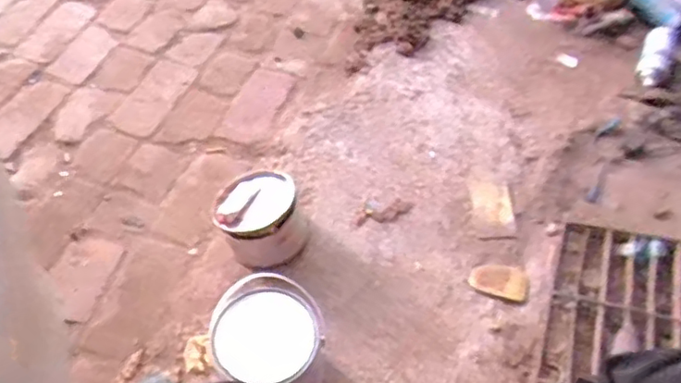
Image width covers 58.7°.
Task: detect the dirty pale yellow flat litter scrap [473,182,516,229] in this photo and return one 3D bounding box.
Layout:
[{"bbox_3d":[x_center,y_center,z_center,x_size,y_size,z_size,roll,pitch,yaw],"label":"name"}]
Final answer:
[{"bbox_3d":[0.301,0.026,1.192,0.071,0.010,0.112,2,54,1],"label":"dirty pale yellow flat litter scrap"}]

